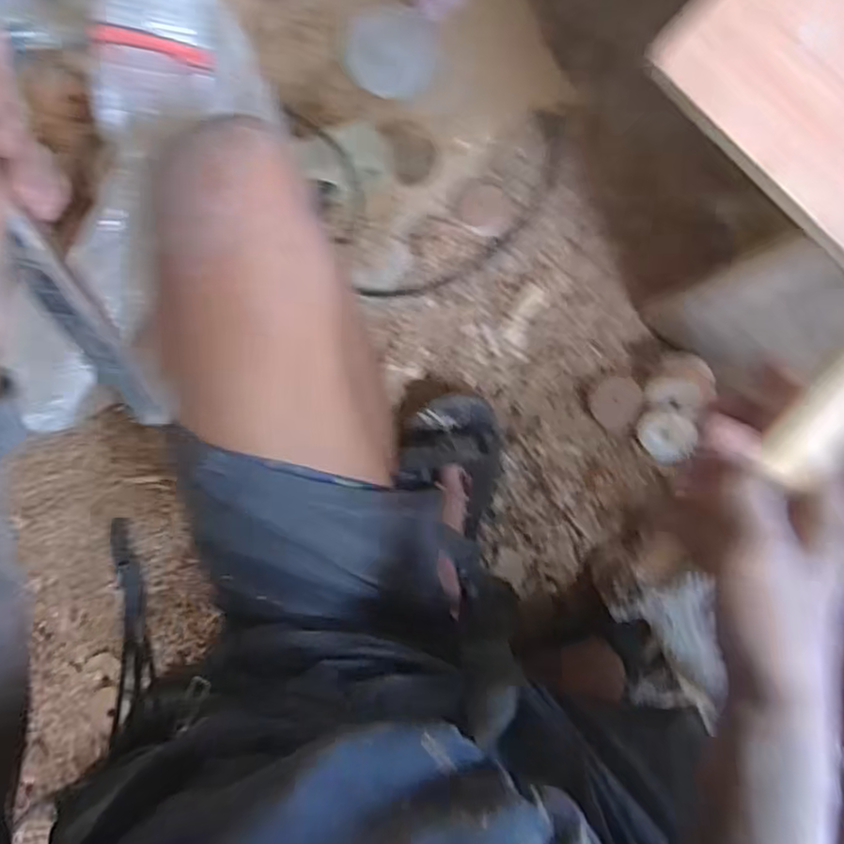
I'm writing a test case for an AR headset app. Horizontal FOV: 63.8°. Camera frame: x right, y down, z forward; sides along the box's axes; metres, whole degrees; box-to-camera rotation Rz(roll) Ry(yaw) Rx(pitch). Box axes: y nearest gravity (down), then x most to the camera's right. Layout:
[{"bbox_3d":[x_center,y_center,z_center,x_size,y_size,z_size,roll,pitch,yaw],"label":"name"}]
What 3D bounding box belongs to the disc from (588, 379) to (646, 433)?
[{"bbox_3d":[0.190,-0.017,0.660,0.048,0.010,0.050,0,88,2],"label":"disc"}]

